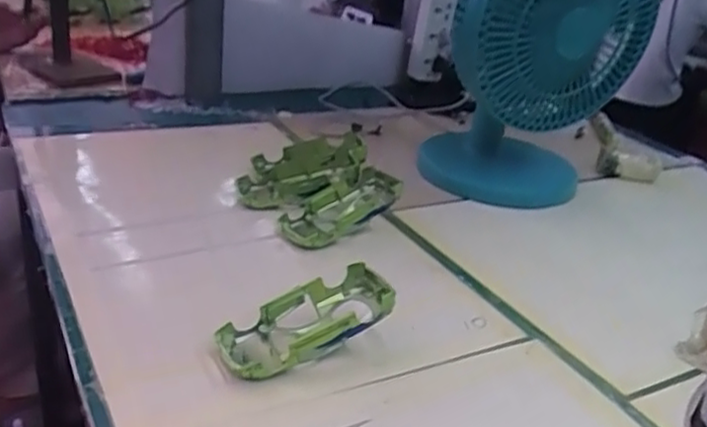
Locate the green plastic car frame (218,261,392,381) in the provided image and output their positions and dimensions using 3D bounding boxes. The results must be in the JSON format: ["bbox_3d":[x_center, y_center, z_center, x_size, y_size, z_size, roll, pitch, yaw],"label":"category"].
[{"bbox_3d":[-0.034,0.081,0.512,0.132,0.043,0.060,-8,29,-27],"label":"green plastic car frame"}]

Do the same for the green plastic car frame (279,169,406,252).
[{"bbox_3d":[-0.013,-0.002,0.700,0.132,0.034,0.059,-29,40,-32],"label":"green plastic car frame"}]

